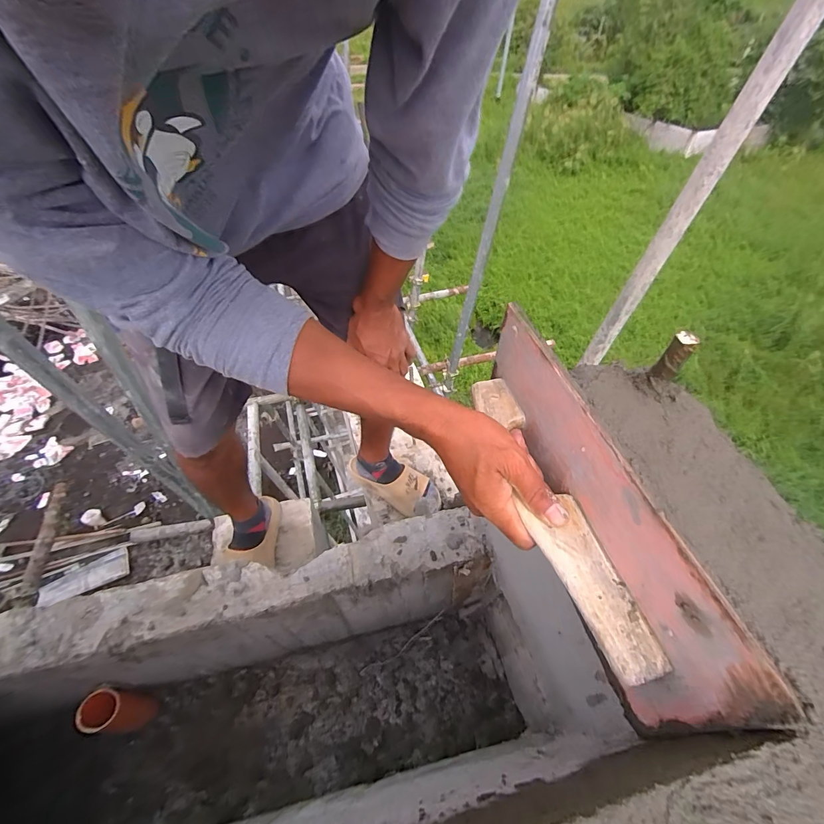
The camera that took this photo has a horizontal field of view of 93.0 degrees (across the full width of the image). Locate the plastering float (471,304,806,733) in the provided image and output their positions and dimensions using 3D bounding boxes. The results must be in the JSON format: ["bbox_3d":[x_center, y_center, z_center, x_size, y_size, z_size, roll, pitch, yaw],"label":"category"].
[{"bbox_3d":[0.119,0.064,0.322,0.048,0.151,0.320,-11,56,-9],"label":"plastering float"}]

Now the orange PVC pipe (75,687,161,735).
[{"bbox_3d":[-0.511,0.528,0.687,0.063,0.147,0.061,1,49,2],"label":"orange PVC pipe"}]

